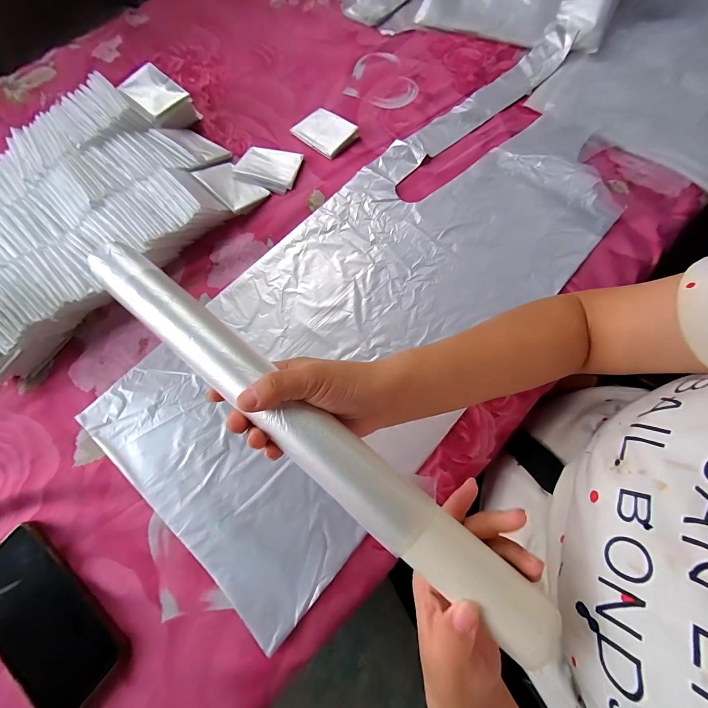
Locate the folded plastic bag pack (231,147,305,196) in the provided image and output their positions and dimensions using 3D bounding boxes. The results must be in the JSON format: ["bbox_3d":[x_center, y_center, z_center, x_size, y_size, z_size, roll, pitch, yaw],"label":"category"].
[{"bbox_3d":[-0.121,-0.265,0.430,0.081,0.010,0.068,15,74,5],"label":"folded plastic bag pack"}]

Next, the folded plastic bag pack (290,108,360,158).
[{"bbox_3d":[-0.044,-0.331,0.449,0.088,0.011,0.065,33,76,10],"label":"folded plastic bag pack"}]

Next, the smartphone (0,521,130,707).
[{"bbox_3d":[-0.283,0.242,0.274,0.161,0.011,0.079,38,77,11],"label":"smartphone"}]

